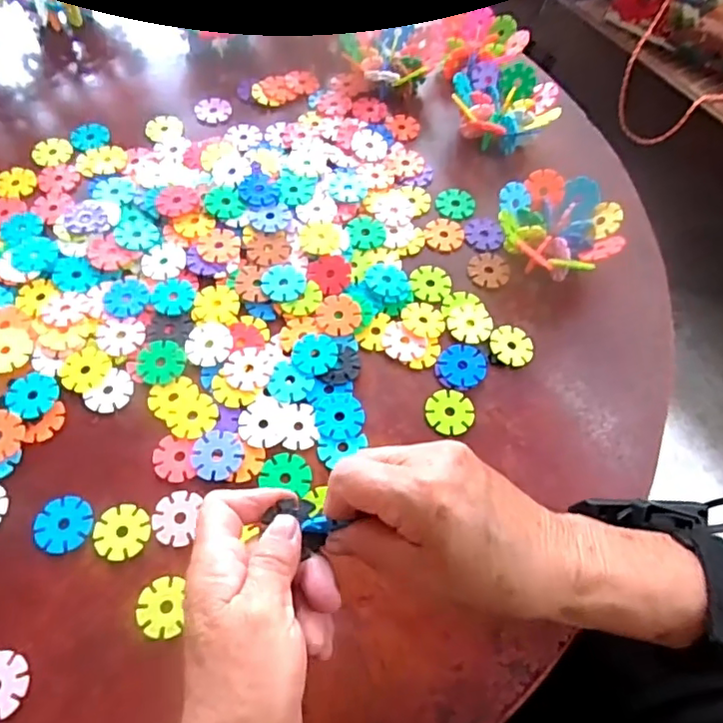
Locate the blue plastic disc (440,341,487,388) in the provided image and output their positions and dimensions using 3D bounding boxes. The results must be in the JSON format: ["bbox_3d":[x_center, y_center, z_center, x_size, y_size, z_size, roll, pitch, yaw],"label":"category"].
[{"bbox_3d":[0.071,0.002,0.405,0.031,0.004,0.036,36,65,16],"label":"blue plastic disc"}]

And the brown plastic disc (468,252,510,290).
[{"bbox_3d":[0.098,-0.072,0.446,0.031,0.004,0.032,1,61,-2],"label":"brown plastic disc"}]

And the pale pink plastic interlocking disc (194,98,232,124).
[{"bbox_3d":[-0.134,-0.227,0.521,0.031,0.004,0.032,1,61,-2],"label":"pale pink plastic interlocking disc"}]

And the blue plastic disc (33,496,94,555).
[{"bbox_3d":[-0.174,0.095,0.339,0.031,0.004,0.032,1,61,-2],"label":"blue plastic disc"}]

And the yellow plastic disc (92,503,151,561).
[{"bbox_3d":[-0.141,0.099,0.338,0.031,0.004,0.031,1,61,-2],"label":"yellow plastic disc"}]

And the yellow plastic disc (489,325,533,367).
[{"bbox_3d":[0.108,-0.011,0.420,0.030,0.006,0.031,1,61,-2],"label":"yellow plastic disc"}]

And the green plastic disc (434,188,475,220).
[{"bbox_3d":[0.077,-0.131,0.477,0.031,0.005,0.030,1,61,-2],"label":"green plastic disc"}]

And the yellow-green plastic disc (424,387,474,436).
[{"bbox_3d":[0.059,0.033,0.385,0.031,0.004,0.032,1,61,-2],"label":"yellow-green plastic disc"}]

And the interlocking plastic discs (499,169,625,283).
[{"bbox_3d":[0.147,-0.099,0.442,0.084,0.040,0.084,1,61,-2],"label":"interlocking plastic discs"}]

